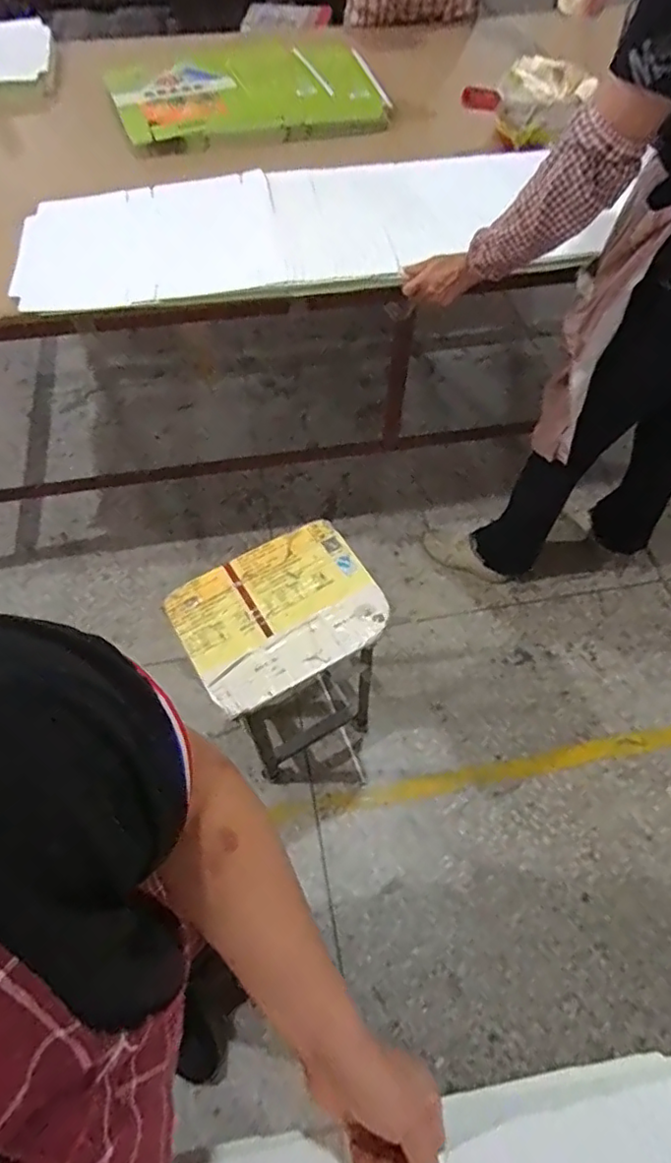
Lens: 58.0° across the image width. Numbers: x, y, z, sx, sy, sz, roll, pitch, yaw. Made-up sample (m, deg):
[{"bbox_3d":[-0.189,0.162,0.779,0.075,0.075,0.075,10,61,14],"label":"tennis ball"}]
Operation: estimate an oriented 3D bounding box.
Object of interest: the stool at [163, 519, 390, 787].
[{"bbox_3d":[-0.083,0.207,1.167,0.297,0.574,0.264,-28,62,-18],"label":"stool"}]

